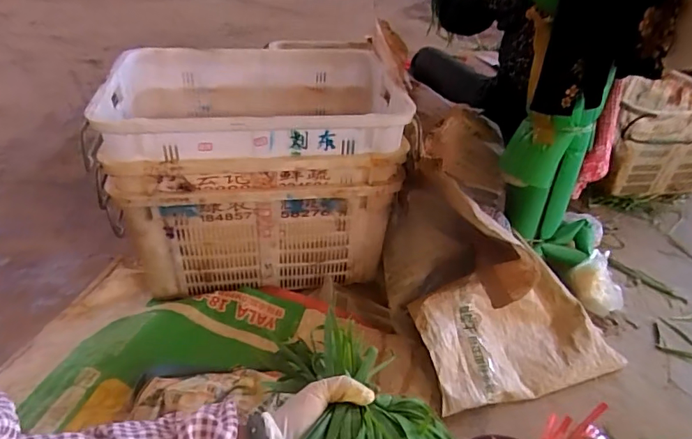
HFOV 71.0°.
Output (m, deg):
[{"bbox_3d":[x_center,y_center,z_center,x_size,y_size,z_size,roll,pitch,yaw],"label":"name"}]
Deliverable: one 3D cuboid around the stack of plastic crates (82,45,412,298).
[{"bbox_3d":[-0.226,-0.144,1.328,0.698,0.492,0.510,-5,36,-12],"label":"stack of plastic crates"}]

